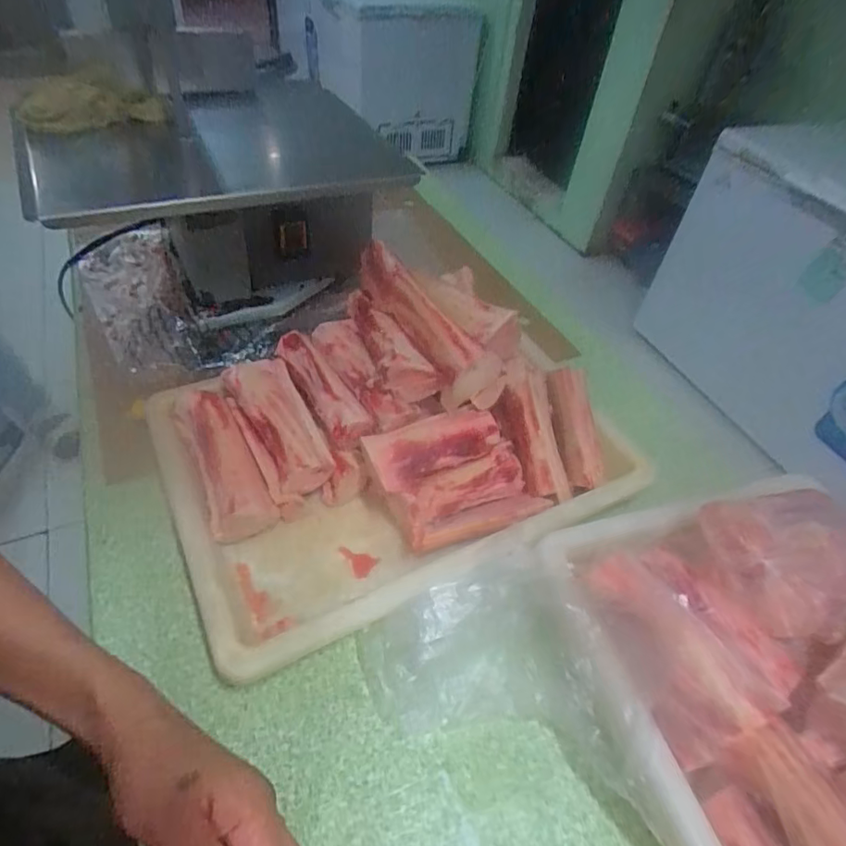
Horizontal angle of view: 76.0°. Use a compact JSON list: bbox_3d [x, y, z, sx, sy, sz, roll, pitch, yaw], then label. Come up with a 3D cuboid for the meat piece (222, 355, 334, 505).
[{"bbox_3d":[-0.202,0.001,0.744,0.088,0.061,0.214,-21,53,-24],"label":"meat piece"}]

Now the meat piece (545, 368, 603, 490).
[{"bbox_3d":[0.217,0.005,0.773,0.050,0.034,0.170,-5,74,-12],"label":"meat piece"}]

